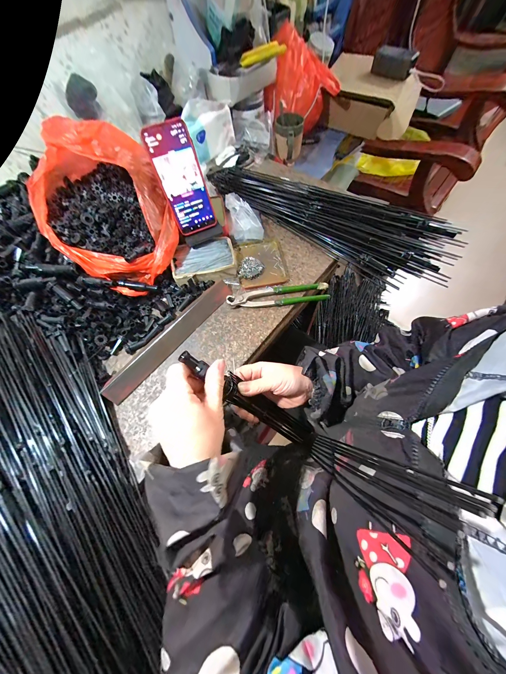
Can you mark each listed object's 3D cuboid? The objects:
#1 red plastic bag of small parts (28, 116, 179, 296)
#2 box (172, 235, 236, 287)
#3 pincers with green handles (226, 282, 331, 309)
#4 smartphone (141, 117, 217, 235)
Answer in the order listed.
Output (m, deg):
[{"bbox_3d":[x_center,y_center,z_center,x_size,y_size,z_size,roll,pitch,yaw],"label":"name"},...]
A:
[{"bbox_3d":[-0.275,-0.242,0.401,0.269,0.136,0.208,29,70,14],"label":"red plastic bag of small parts"},{"bbox_3d":[-0.100,-0.155,0.467,0.130,0.035,0.086,-15,66,-5],"label":"box"},{"bbox_3d":[0.050,-0.083,0.445,0.197,0.017,0.045,-4,66,0],"label":"pincers with green handles"},{"bbox_3d":[-0.126,-0.278,0.404,0.076,0.160,0.009,-24,35,-9],"label":"smartphone"}]

